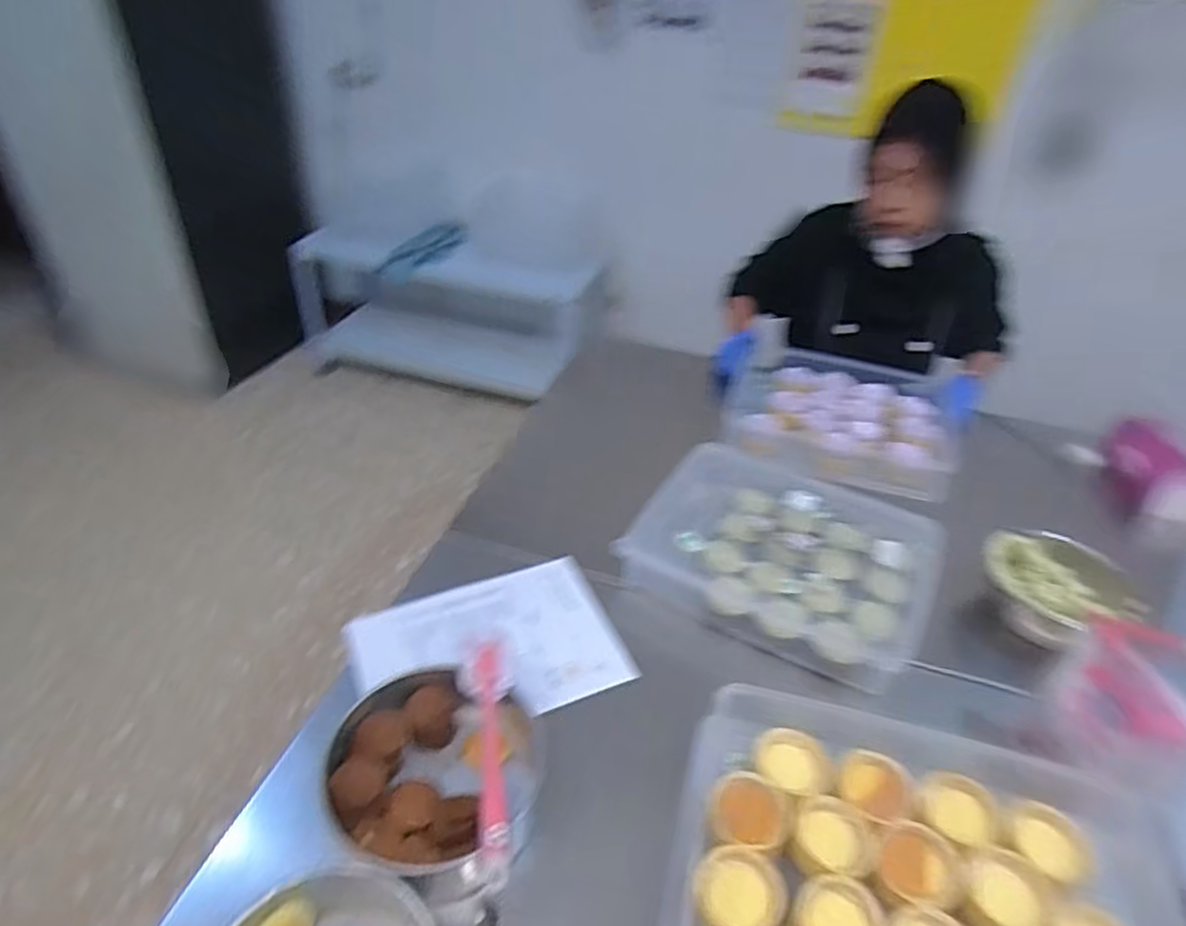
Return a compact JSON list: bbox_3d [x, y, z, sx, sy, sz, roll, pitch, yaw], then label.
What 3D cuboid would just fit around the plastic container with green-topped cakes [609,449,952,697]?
[{"bbox_3d":[0.259,0.118,0.950,0.362,0.078,0.295,21,41,20],"label":"plastic container with green-topped cakes"}]

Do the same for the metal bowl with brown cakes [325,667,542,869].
[{"bbox_3d":[-0.154,0.304,0.693,0.185,0.094,0.186,3,38,-2],"label":"metal bowl with brown cakes"}]

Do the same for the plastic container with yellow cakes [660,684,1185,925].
[{"bbox_3d":[0.263,0.368,0.575,0.388,0.090,0.302,13,38,11],"label":"plastic container with yellow cakes"}]

